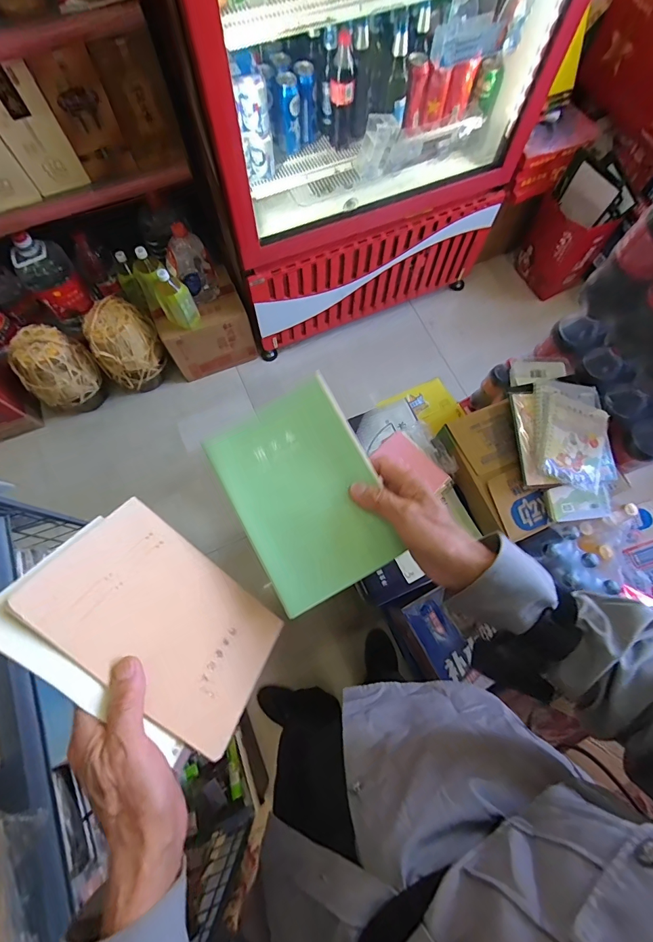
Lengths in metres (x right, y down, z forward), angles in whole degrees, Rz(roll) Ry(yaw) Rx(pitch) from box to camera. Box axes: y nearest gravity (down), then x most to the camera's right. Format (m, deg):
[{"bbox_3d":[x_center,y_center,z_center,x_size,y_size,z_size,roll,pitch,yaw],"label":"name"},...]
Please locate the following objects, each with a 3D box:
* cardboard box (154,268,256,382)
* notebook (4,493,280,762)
[{"bbox_3d":[-0.449,-0.539,1.467,0.294,0.302,0.218,-22,74,-8],"label":"cardboard box"},{"bbox_3d":[-0.139,0.129,0.354,0.199,0.009,0.139,44,34,-9],"label":"notebook"}]

